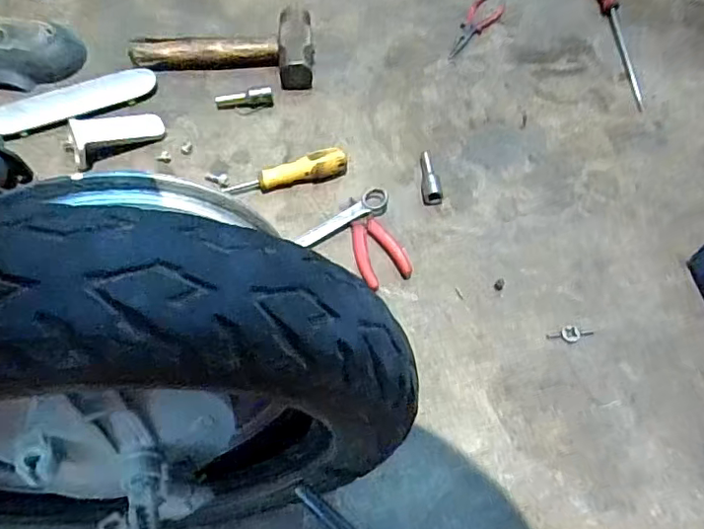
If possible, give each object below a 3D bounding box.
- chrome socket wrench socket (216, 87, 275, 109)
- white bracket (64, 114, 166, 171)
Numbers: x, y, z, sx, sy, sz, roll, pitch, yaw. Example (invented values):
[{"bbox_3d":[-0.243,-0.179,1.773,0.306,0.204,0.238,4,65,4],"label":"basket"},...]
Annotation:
[{"bbox_3d":[-0.148,-0.229,0.765,0.079,0.028,0.020,1,61,-1],"label":"chrome socket wrench socket"},{"bbox_3d":[-0.308,-0.173,0.720,0.121,0.037,0.058,-29,66,-16],"label":"white bracket"}]

